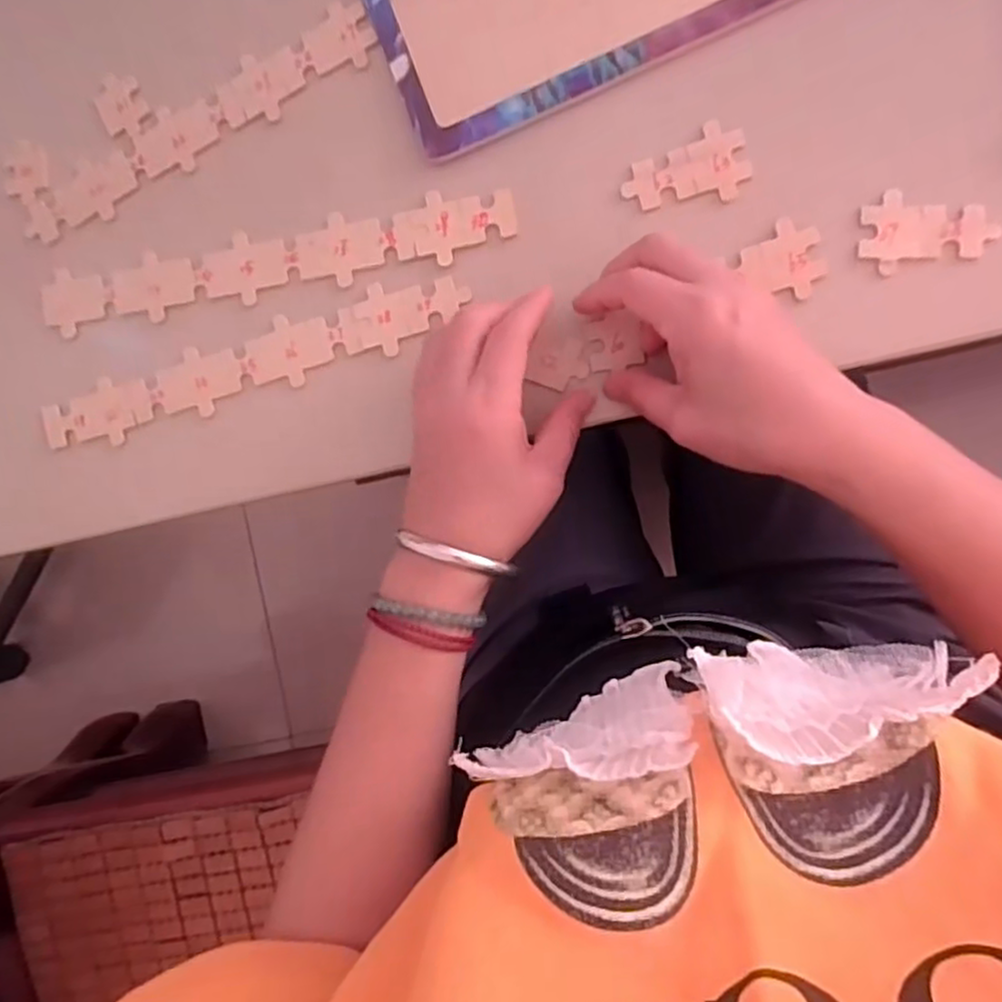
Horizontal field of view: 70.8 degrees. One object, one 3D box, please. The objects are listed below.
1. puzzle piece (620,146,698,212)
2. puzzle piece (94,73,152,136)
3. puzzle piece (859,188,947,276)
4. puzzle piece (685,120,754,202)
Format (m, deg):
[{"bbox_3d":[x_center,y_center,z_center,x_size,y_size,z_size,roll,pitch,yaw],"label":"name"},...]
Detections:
[{"bbox_3d":[0.078,-0.158,0.349,0.035,0.004,0.024,-15,89,8],"label":"puzzle piece"},{"bbox_3d":[-0.210,-0.220,0.391,0.026,0.004,0.035,-26,87,7],"label":"puzzle piece"},{"bbox_3d":[0.189,-0.127,0.332,0.036,0.004,0.037,4,91,8],"label":"puzzle piece"},{"bbox_3d":[0.107,-0.166,0.343,0.027,0.004,0.038,-15,89,8],"label":"puzzle piece"}]

